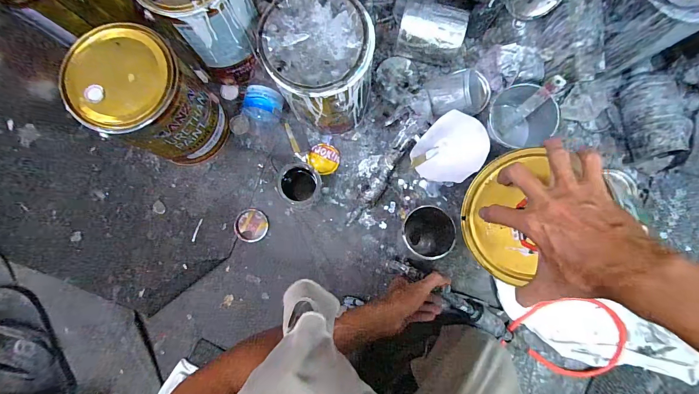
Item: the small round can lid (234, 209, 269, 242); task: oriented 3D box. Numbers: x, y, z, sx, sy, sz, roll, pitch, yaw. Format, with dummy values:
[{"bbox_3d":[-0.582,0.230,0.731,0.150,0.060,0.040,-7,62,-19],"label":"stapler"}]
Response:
[{"bbox_3d":[-0.196,0.057,0.636,0.064,0.010,0.062,0,85,2],"label":"small round can lid"}]

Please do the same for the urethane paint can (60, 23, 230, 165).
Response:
[{"bbox_3d":[-0.327,-0.160,0.555,0.162,0.212,0.168,17,86,3],"label":"urethane paint can"}]

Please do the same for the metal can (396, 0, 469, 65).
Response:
[{"bbox_3d":[0.154,-0.309,0.610,0.118,0.084,0.082,15,88,4],"label":"metal can"}]

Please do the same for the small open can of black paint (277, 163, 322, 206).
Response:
[{"bbox_3d":[-0.086,-0.023,0.595,0.065,0.108,0.071,0,85,2],"label":"small open can of black paint"}]

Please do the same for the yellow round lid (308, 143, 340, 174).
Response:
[{"bbox_3d":[-0.051,-0.079,0.648,0.065,0.016,0.056,43,88,5],"label":"yellow round lid"}]

